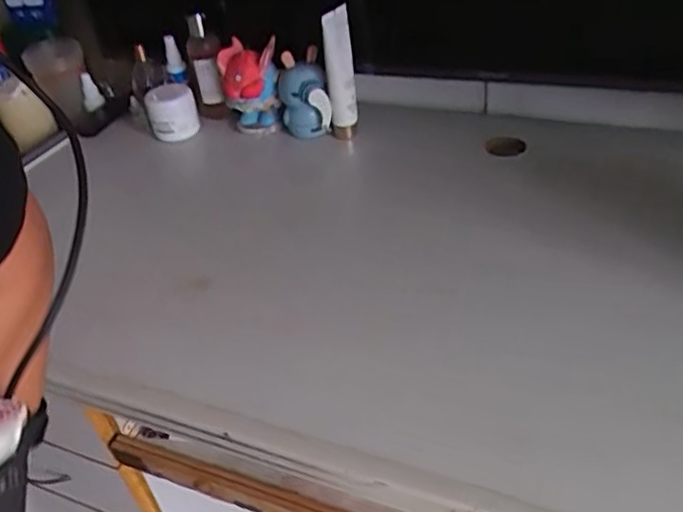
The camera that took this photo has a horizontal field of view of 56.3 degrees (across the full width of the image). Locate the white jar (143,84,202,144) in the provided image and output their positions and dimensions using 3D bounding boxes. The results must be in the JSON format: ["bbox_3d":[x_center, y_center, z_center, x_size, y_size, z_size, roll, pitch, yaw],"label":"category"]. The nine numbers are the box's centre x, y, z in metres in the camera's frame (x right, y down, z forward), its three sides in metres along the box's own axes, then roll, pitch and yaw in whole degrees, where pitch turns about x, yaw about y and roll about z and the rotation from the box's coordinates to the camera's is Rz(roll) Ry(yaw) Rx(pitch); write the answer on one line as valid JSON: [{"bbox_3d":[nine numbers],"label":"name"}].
[{"bbox_3d":[-0.229,-0.192,0.869,0.064,0.056,0.075,-16,40,-10],"label":"white jar"}]

